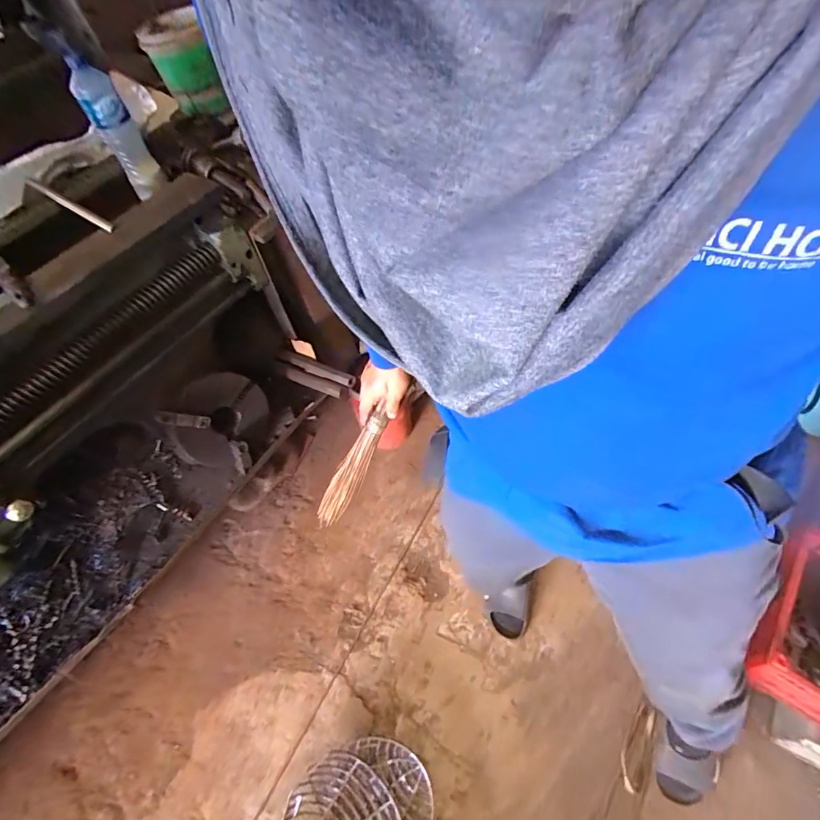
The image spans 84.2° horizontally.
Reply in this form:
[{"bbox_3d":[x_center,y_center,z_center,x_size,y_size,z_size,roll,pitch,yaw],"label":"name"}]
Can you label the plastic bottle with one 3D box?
[{"bbox_3d":[-0.588,-0.559,0.916,0.071,0.236,0.067,-28,58,-11],"label":"plastic bottle"}]

